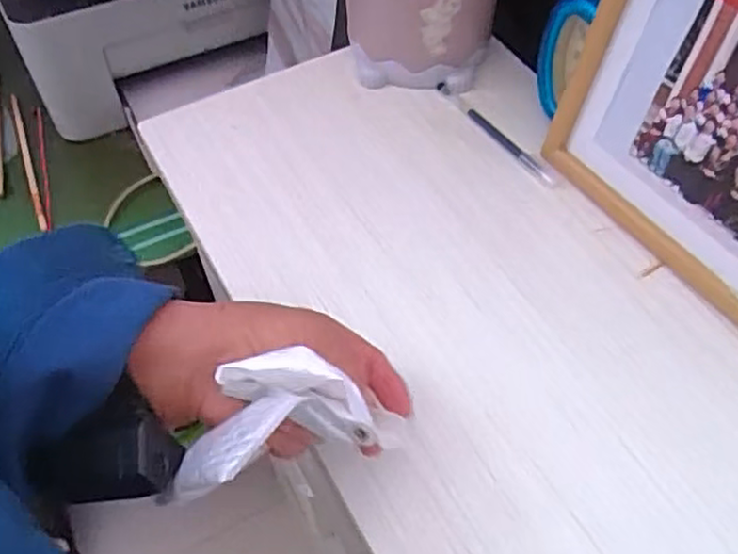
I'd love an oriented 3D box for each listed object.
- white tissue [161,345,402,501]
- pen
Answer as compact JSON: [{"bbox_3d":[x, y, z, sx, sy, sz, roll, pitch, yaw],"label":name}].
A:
[{"bbox_3d":[-0.044,0.066,0.334,0.112,0.052,0.053,-21,57,-12],"label":"white tissue"},{"bbox_3d":[0.115,-0.105,0.577,0.015,0.007,0.100,-29,59,-17],"label":"pen"}]

